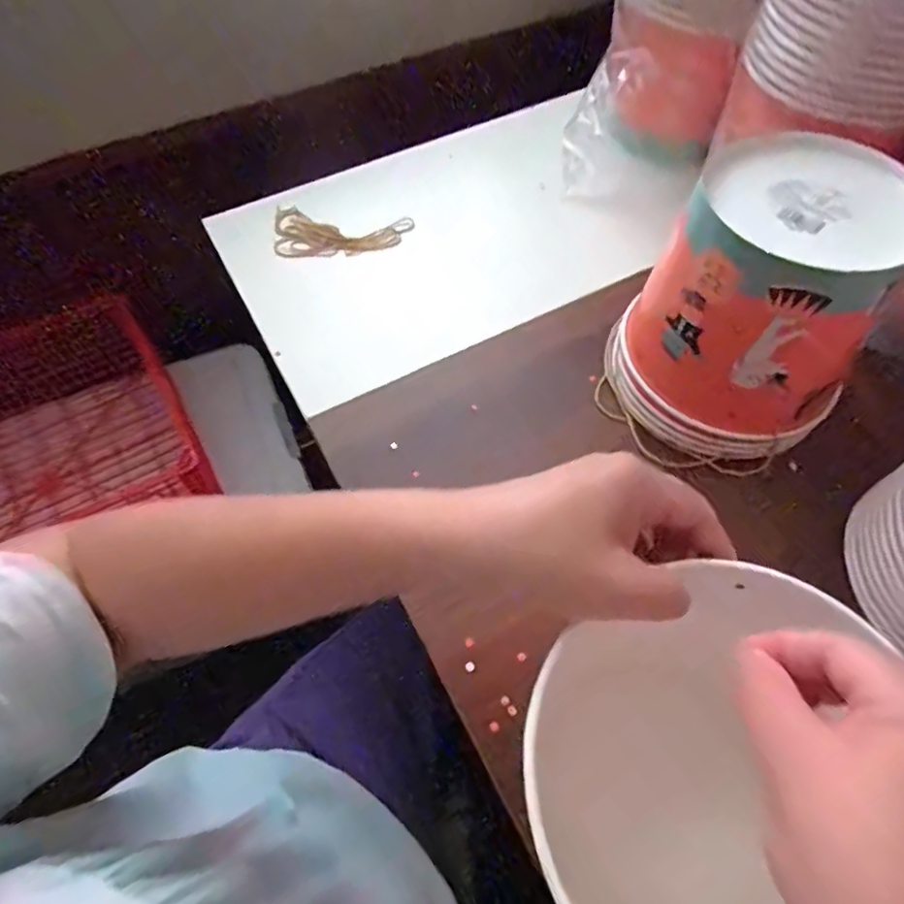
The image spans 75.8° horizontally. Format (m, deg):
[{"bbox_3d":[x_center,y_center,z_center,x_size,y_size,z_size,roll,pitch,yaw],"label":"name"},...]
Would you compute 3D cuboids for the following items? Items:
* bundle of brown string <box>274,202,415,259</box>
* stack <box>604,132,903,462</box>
[{"bbox_3d":[-0.110,-0.205,0.550,0.128,0.016,0.065,12,58,6],"label":"bundle of brown string"},{"bbox_3d":[0.197,-0.095,0.389,0.151,0.152,0.143,22,62,15],"label":"stack"}]

